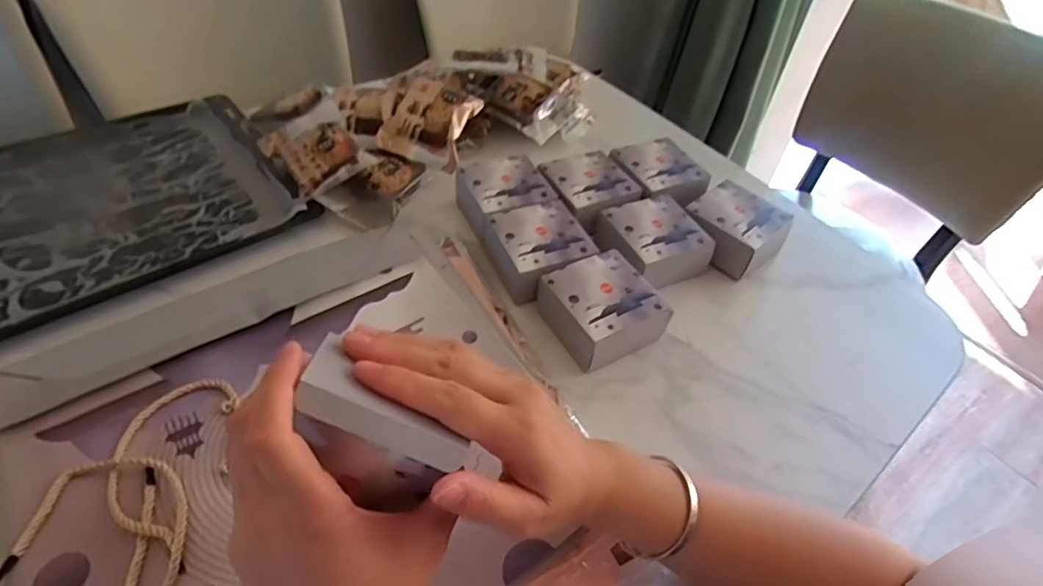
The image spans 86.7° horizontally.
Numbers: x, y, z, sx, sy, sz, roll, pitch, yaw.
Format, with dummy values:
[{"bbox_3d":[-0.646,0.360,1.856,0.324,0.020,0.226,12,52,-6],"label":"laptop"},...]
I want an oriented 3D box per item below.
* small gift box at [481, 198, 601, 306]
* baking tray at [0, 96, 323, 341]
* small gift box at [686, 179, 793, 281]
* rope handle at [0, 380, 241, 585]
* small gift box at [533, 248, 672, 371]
[{"bbox_3d":[0.016,-0.046,0.564,0.096,0.043,0.098,-17,52,-20],"label":"small gift box"},{"bbox_3d":[-0.460,-0.089,0.580,0.395,0.028,0.317,-29,56,-27],"label":"baking tray"},{"bbox_3d":[0.236,-0.073,0.608,0.093,0.041,0.098,-32,66,-27],"label":"small gift box"},{"bbox_3d":[-0.257,0.124,0.380,0.104,0.010,0.154,8,47,3],"label":"rope handle"},{"bbox_3d":[0.076,0.015,0.512,0.090,0.048,0.102,-22,62,-23],"label":"small gift box"}]

